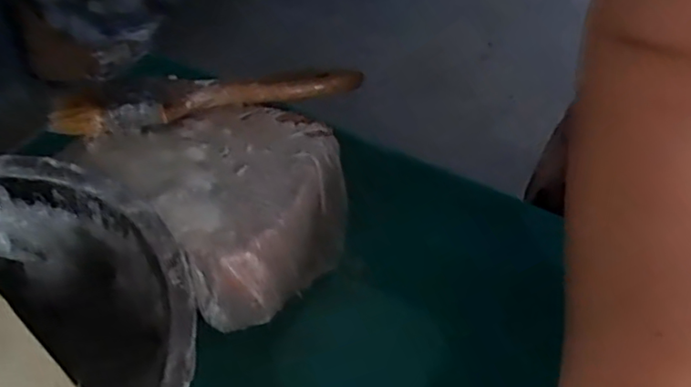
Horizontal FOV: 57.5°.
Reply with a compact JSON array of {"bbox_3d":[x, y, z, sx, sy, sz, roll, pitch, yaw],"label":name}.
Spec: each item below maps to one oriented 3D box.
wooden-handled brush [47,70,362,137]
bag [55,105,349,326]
[{"bbox_3d":[-0.078,-0.055,0.369,0.177,0.016,0.017,-11,48,-14],"label":"wooden-handled brush"},{"bbox_3d":[-0.067,0.001,0.359,0.141,0.057,0.113,30,51,23],"label":"bag"}]

